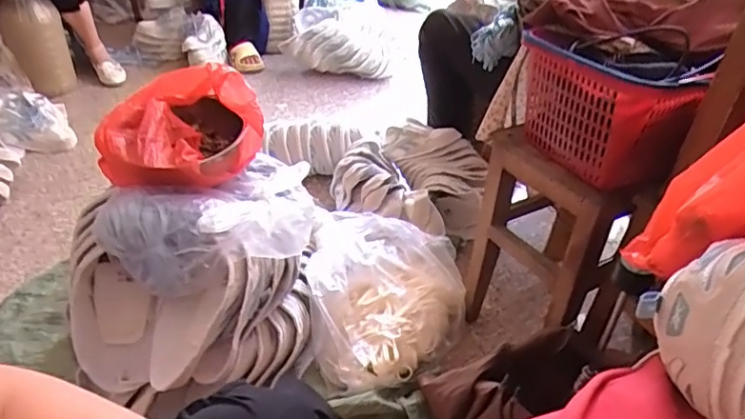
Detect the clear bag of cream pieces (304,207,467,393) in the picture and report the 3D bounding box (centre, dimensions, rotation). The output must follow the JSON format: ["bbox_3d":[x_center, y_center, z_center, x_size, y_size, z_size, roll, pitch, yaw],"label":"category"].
[{"bbox_3d":[0.035,0.153,1.036,0.305,0.142,0.363,-3,36,-8],"label":"clear bag of cream pieces"}]

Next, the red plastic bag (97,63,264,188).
[{"bbox_3d":[-0.301,-0.131,0.887,0.196,0.130,0.240,22,40,26],"label":"red plastic bag"}]

